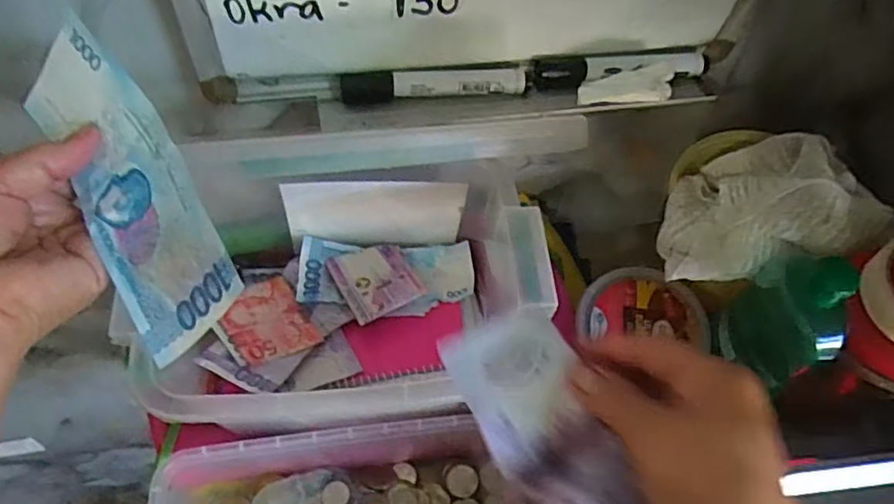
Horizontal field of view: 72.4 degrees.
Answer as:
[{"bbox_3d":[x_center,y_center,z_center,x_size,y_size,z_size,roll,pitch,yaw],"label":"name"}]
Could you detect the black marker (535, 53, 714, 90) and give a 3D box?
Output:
[{"bbox_3d":[0.133,-0.140,0.461,0.138,0.019,0.021,-6,58,-5],"label":"black marker"}]

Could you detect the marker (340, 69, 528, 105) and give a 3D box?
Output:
[{"bbox_3d":[-0.008,-0.122,0.442,0.134,0.020,0.014,-7,59,-5],"label":"marker"}]

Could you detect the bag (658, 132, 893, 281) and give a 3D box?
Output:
[{"bbox_3d":[0.260,-0.038,0.489,0.156,0.078,0.115,5,58,2],"label":"bag"}]

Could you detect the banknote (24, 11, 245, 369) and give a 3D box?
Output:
[{"bbox_3d":[-0.149,-0.030,0.287,0.063,0.013,0.156,-38,77,18],"label":"banknote"}]

